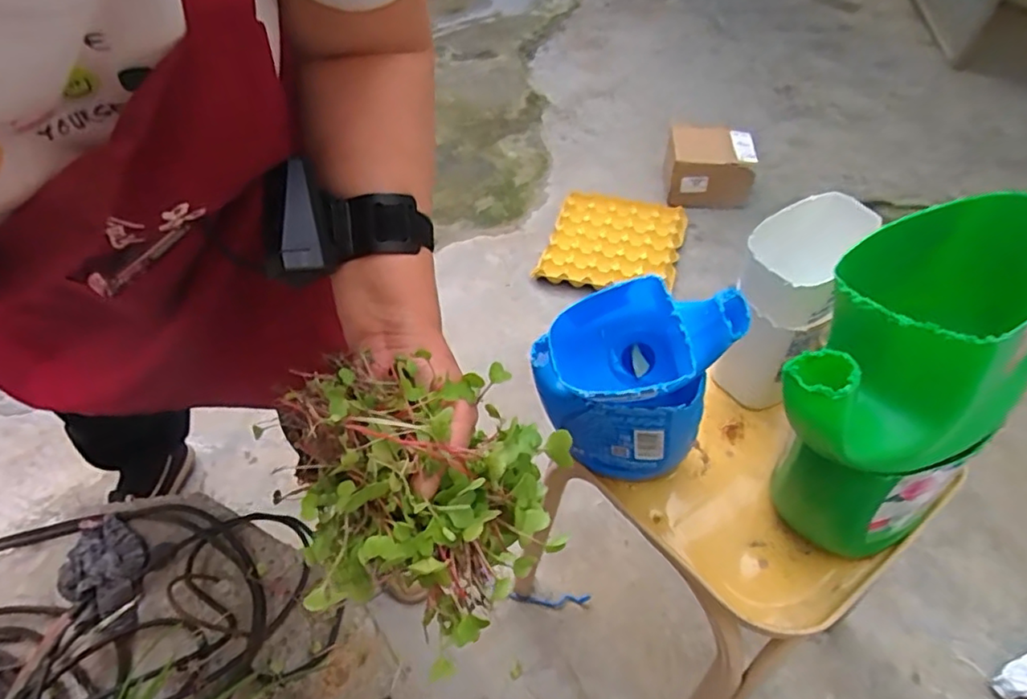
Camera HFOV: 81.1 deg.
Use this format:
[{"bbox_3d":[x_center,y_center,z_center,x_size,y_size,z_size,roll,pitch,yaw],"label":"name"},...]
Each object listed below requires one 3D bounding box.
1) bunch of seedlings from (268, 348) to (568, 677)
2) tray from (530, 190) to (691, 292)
[{"bbox_3d":[-0.054,0.086,0.324,0.148,0.117,0.110,6,52,10],"label":"bunch of seedlings"},{"bbox_3d":[0.221,-0.239,1.344,0.291,0.055,0.297,12,53,15],"label":"tray"}]

